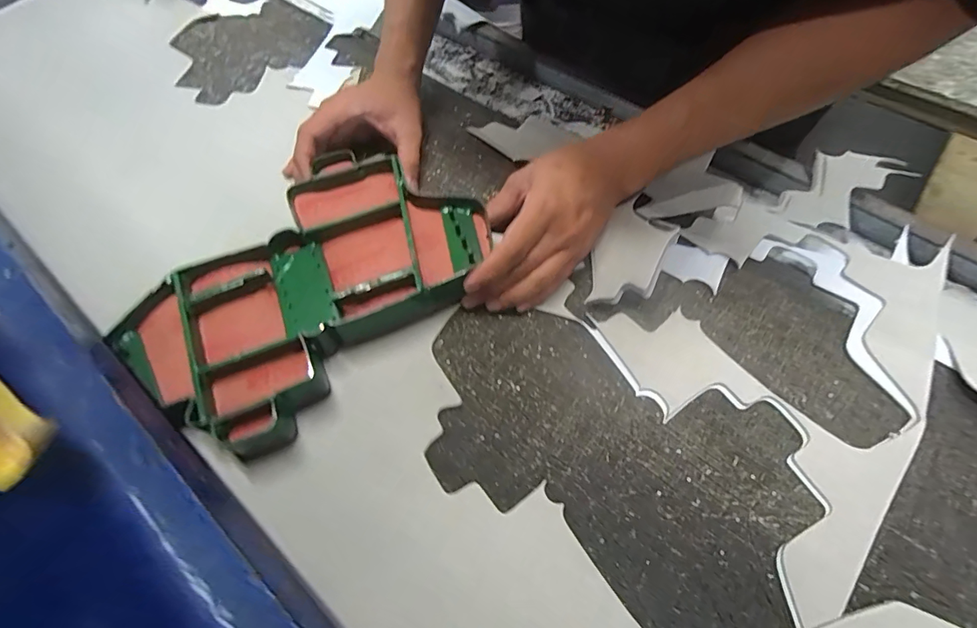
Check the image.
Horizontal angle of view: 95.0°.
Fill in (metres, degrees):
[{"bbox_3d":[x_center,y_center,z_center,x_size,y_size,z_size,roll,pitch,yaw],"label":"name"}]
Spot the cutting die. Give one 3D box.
[{"bbox_3d":[-0.132,-0.020,0.345,0.166,0.037,0.248,36,68,19],"label":"cutting die"}]

